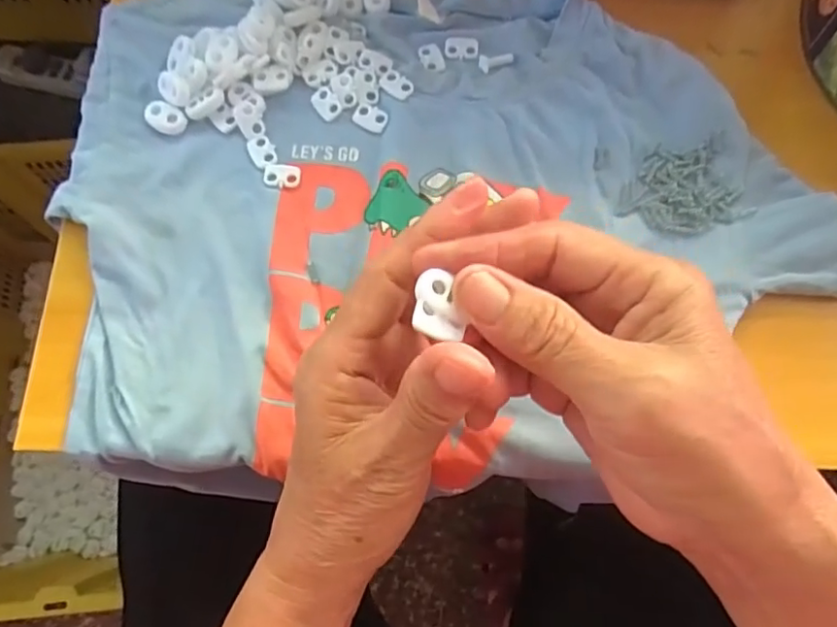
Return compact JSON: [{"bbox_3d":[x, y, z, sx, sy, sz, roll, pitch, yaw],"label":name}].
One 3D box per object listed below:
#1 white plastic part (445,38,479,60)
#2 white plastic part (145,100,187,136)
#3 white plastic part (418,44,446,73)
[{"bbox_3d":[0.024,-0.150,0.328,0.018,0.004,0.013,0,74,0],"label":"white plastic part"},{"bbox_3d":[-0.135,-0.104,0.309,0.022,0.004,0.015,30,76,8],"label":"white plastic part"},{"bbox_3d":[0.008,-0.143,0.326,0.012,0.004,0.019,-20,75,-6],"label":"white plastic part"}]

